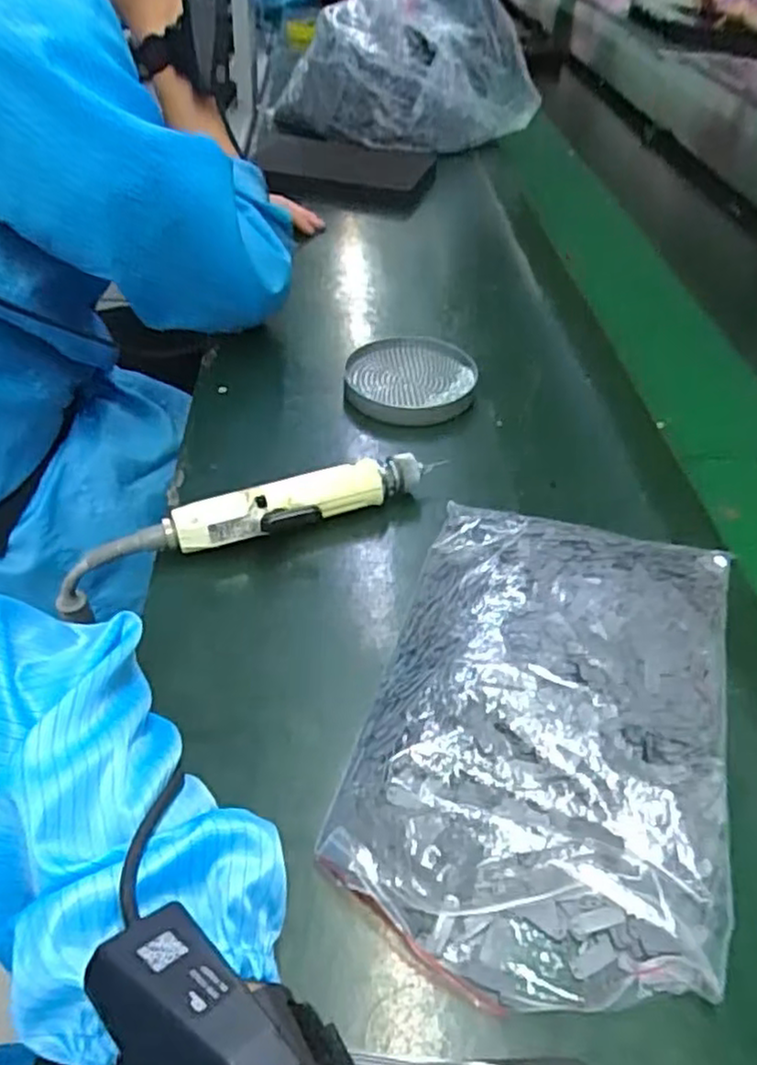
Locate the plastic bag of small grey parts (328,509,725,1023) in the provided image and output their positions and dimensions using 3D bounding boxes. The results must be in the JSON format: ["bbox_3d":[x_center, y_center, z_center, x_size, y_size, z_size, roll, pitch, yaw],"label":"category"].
[{"bbox_3d":[0.094,0.091,0.376,0.180,0.034,0.273,15,46,11],"label":"plastic bag of small grey parts"}]

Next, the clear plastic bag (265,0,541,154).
[{"bbox_3d":[0.044,-0.754,1.113,0.379,0.268,0.302,-24,52,-25],"label":"clear plastic bag"}]

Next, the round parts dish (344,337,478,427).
[{"bbox_3d":[0.028,-0.134,0.618,0.110,0.026,0.107,2,45,-2],"label":"round parts dish"}]

